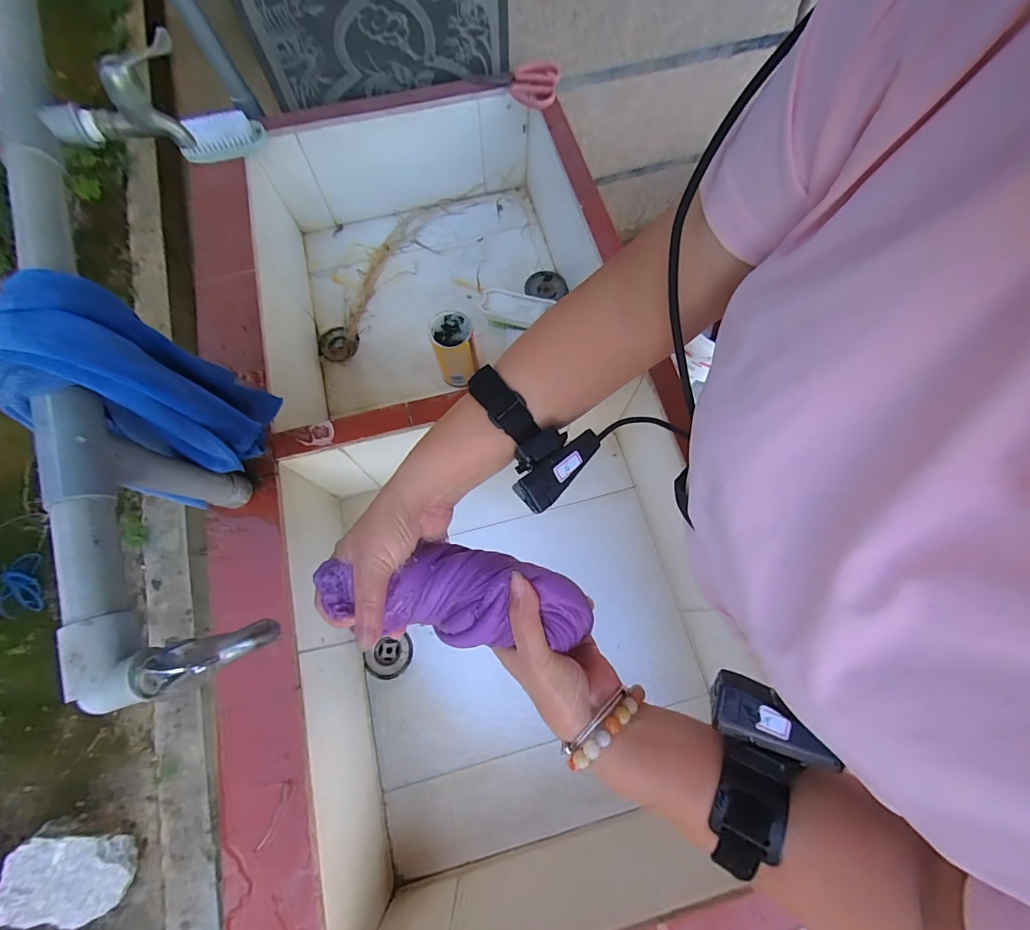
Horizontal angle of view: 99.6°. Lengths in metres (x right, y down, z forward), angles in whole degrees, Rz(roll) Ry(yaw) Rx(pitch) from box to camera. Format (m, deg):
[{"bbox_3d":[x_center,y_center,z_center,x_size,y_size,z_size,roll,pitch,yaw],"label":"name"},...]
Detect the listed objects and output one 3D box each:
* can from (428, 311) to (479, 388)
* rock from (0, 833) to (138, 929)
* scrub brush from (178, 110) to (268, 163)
[{"bbox_3d":[-0.096,-0.179,0.693,0.066,0.106,0.076,-10,71,-4],"label":"can"},{"bbox_3d":[-0.932,0.865,0.913,0.212,0.096,0.159,11,71,3],"label":"rock"},{"bbox_3d":[-0.426,-0.478,0.629,0.112,0.045,0.049,-15,72,-6],"label":"scrub brush"}]

